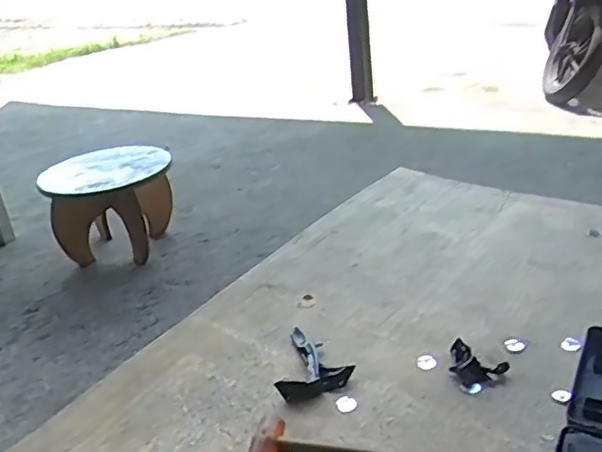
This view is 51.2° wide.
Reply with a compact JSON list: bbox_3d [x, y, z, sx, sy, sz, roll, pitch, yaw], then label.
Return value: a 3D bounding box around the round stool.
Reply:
[{"bbox_3d":[-0.554,-0.059,1.850,0.355,0.259,0.347,-18,28,-23],"label":"round stool"}]

